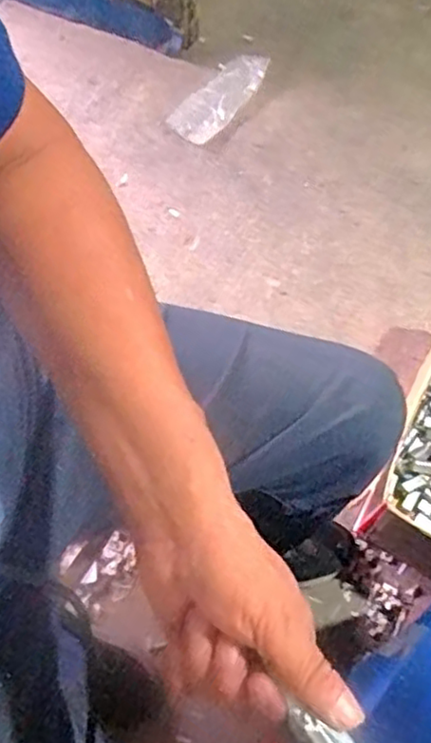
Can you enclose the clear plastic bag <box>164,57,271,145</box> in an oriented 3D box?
[{"bbox_3d":[0.018,-0.524,1.282,0.098,0.047,0.227,42,73,14],"label":"clear plastic bag"}]

